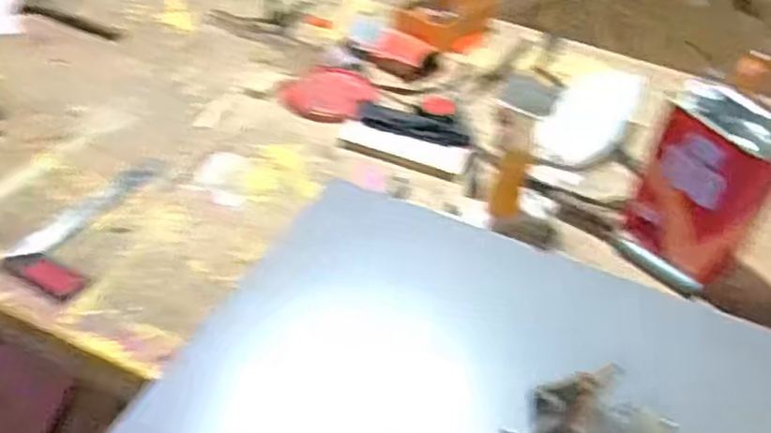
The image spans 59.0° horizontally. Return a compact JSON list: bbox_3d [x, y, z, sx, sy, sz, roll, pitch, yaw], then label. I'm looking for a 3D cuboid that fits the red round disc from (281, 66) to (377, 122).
[{"bbox_3d":[-0.105,-0.237,1.309,0.158,0.010,0.172,5,42,-5],"label":"red round disc"}]

